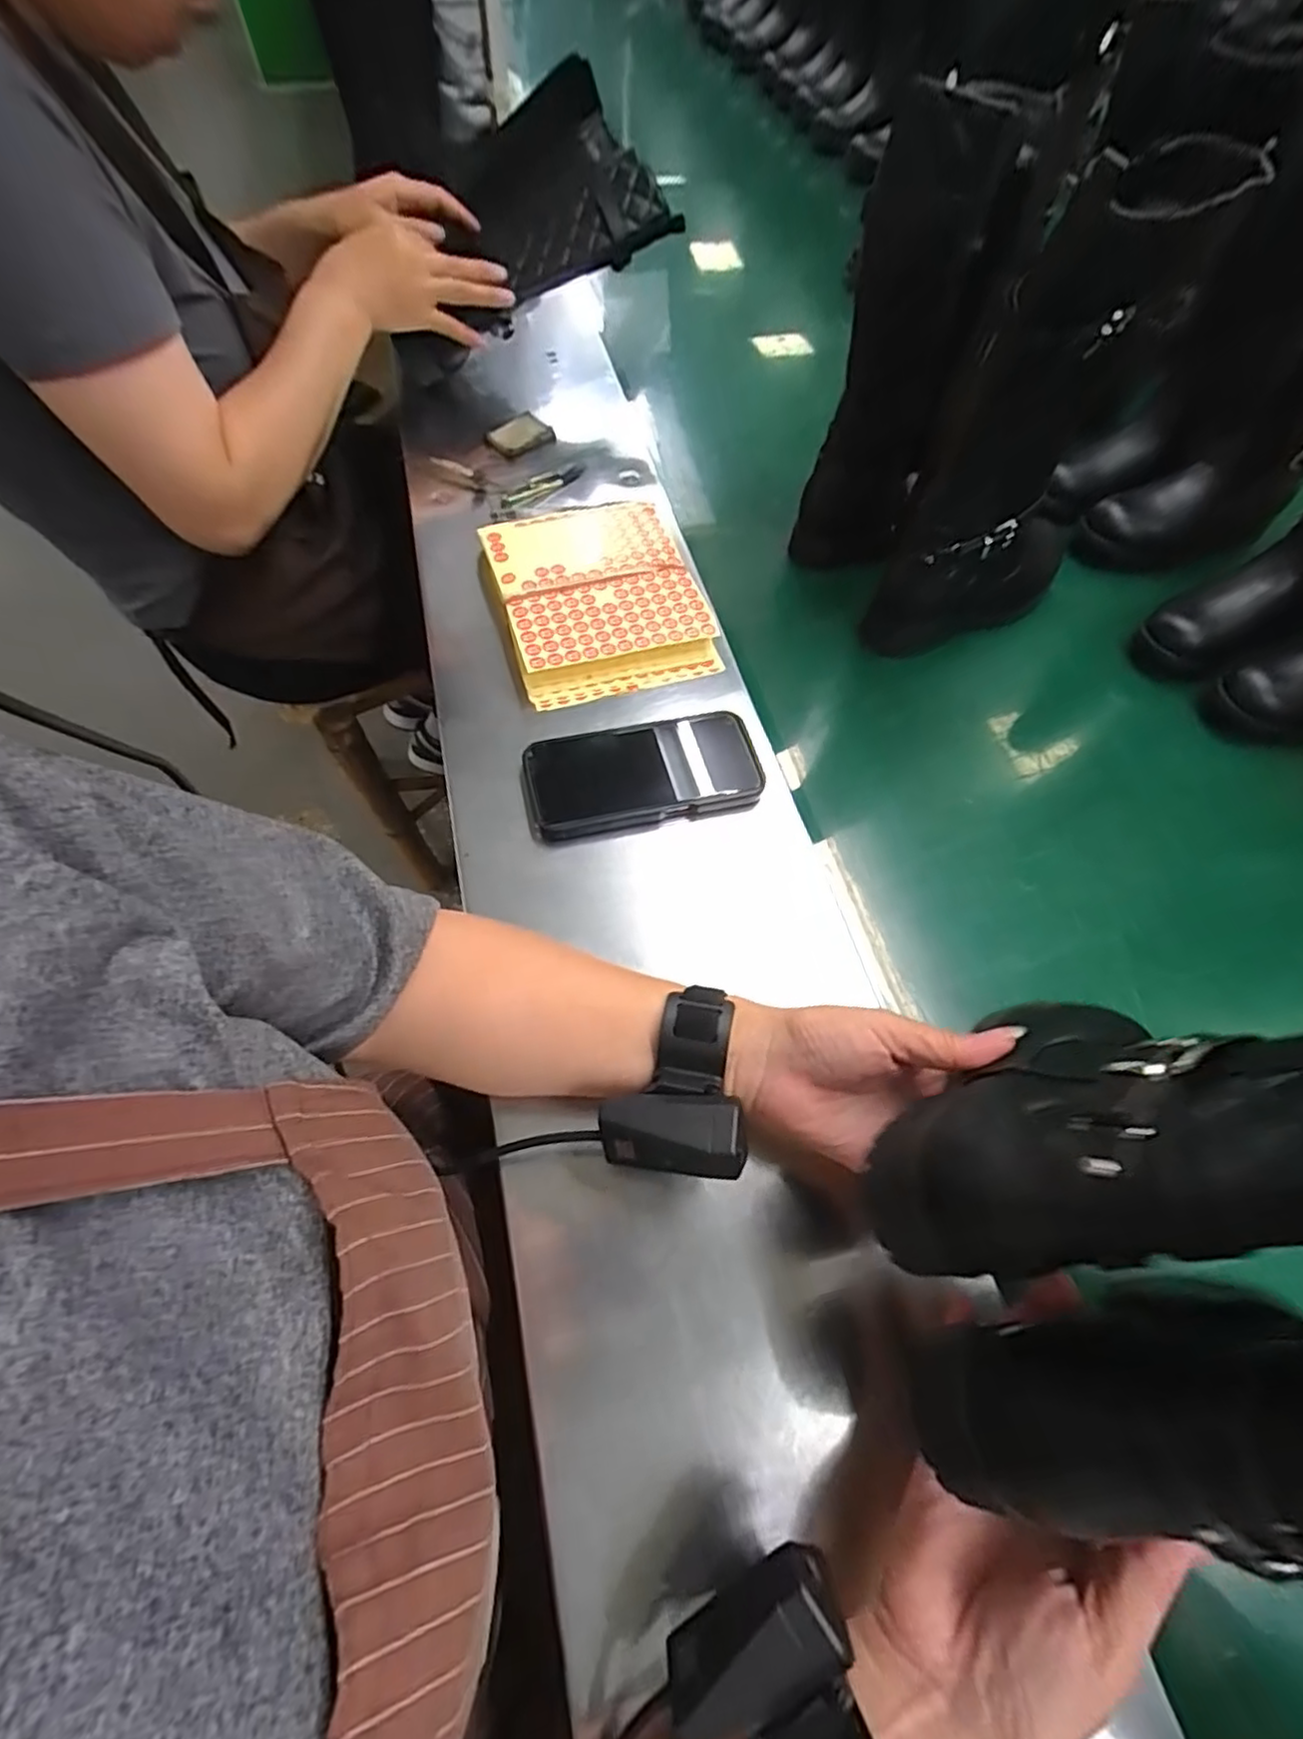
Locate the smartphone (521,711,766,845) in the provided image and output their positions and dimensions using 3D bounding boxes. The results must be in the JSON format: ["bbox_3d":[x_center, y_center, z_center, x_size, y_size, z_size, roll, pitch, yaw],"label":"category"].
[{"bbox_3d":[-0.006,-0.069,0.489,0.165,0.019,0.080,-12,63,-8],"label":"smartphone"}]

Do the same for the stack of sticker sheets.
[{"bbox_3d":[-0.046,-0.233,0.570,0.160,0.031,0.193,-15,64,-9],"label":"stack of sticker sheets"}]

